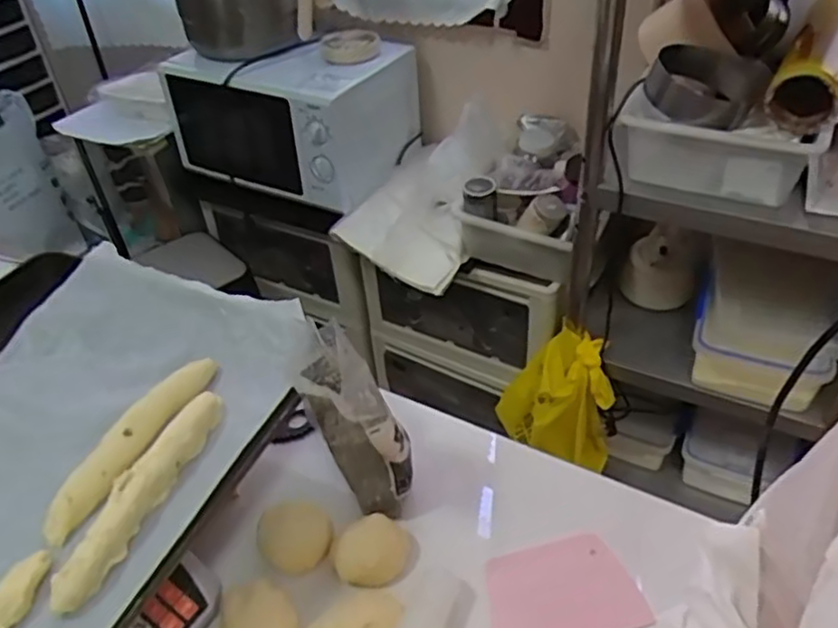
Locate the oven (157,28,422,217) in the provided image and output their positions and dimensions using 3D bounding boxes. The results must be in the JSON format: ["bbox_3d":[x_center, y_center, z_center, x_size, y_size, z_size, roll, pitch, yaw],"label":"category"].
[{"bbox_3d":[-0.302,-0.459,1.529,0.496,0.264,0.298,23,47,28],"label":"oven"}]

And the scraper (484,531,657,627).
[{"bbox_3d":[0.120,0.238,0.582,0.126,0.008,0.092,-11,41,-11],"label":"scraper"}]

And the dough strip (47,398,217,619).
[{"bbox_3d":[-0.220,0.137,0.544,0.029,0.029,0.199,10,42,17],"label":"dough strip"}]

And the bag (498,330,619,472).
[{"bbox_3d":[0.277,0.168,1.356,0.161,0.298,0.184,-15,42,-13],"label":"bag"}]

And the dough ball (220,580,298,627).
[{"bbox_3d":[-0.130,0.252,0.555,0.057,0.036,0.072,-29,46,-26],"label":"dough ball"}]

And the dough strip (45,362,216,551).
[{"bbox_3d":[-0.243,0.104,0.583,0.026,0.026,0.195,12,43,19],"label":"dough strip"}]

